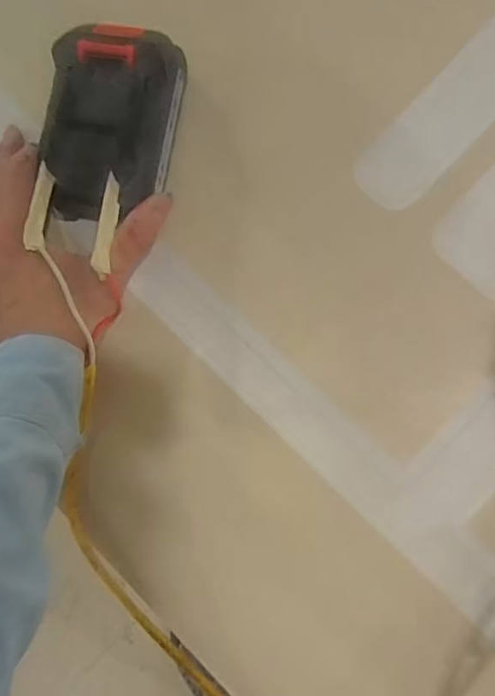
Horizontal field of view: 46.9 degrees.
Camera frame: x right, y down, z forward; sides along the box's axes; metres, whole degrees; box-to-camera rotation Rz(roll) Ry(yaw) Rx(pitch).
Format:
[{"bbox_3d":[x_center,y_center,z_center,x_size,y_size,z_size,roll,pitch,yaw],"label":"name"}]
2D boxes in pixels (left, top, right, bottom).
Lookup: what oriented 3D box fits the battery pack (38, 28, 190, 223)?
[{"bbox_3d":[-0.081,-0.135,0.343,0.068,0.047,0.107,10,85,7],"label":"battery pack"}]

